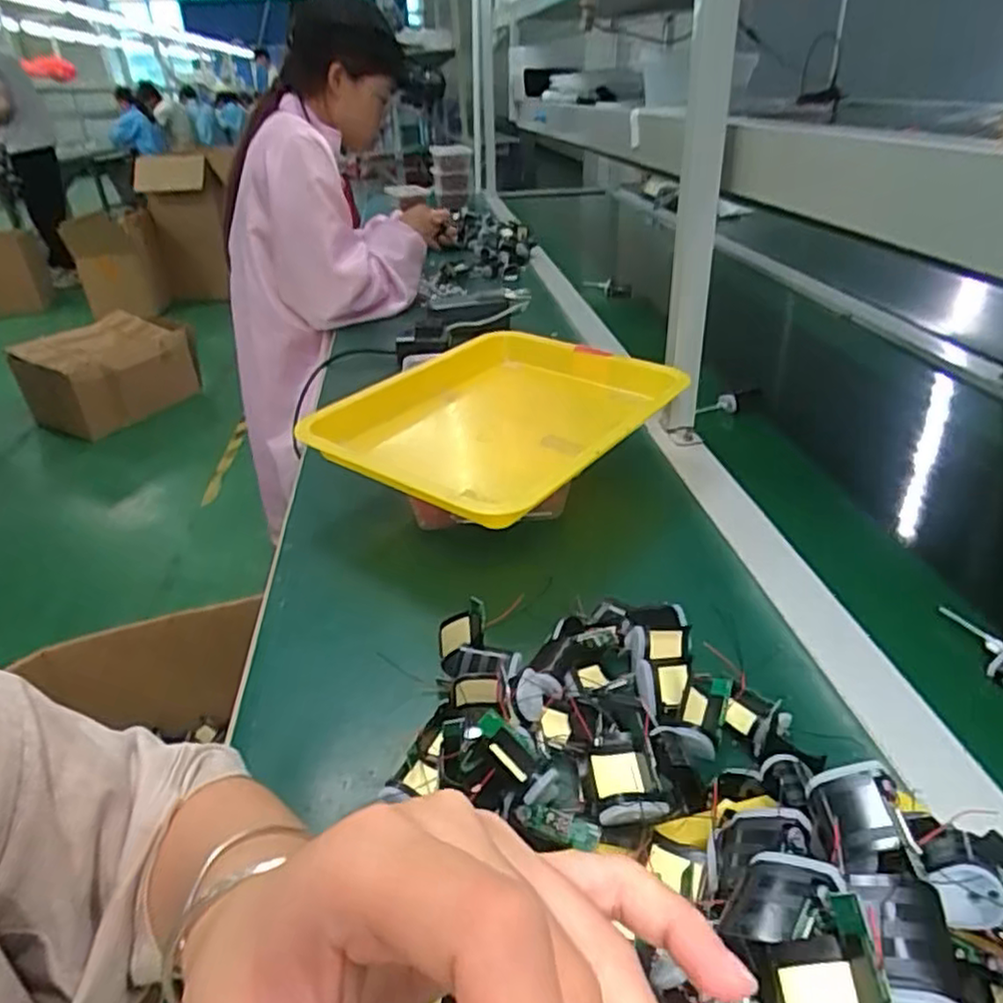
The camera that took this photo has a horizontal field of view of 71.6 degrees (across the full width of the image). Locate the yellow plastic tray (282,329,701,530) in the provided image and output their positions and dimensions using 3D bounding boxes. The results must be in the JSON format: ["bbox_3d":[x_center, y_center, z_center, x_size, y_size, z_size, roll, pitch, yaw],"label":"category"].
[{"bbox_3d":[-0.006,-0.089,0.686,0.266,0.048,0.325,19,36,32],"label":"yellow plastic tray"}]

